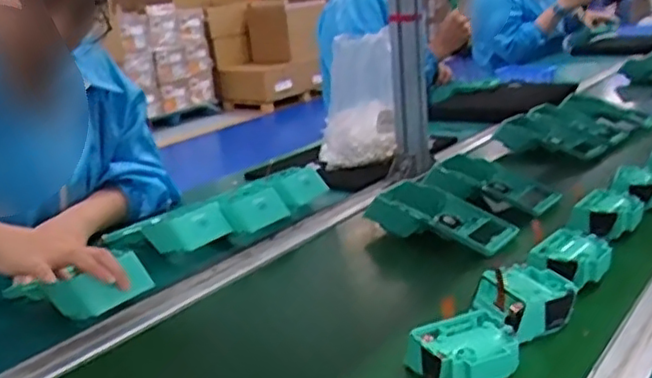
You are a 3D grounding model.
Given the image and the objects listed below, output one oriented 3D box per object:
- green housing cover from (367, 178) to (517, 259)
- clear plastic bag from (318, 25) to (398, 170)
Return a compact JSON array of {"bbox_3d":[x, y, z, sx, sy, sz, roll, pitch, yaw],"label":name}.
[{"bbox_3d":[0.150,0.032,0.846,0.199,0.048,0.098,11,23,44],"label":"green housing cover"},{"bbox_3d":[0.053,-0.150,1.139,0.135,0.232,0.059,-4,16,6],"label":"clear plastic bag"}]

